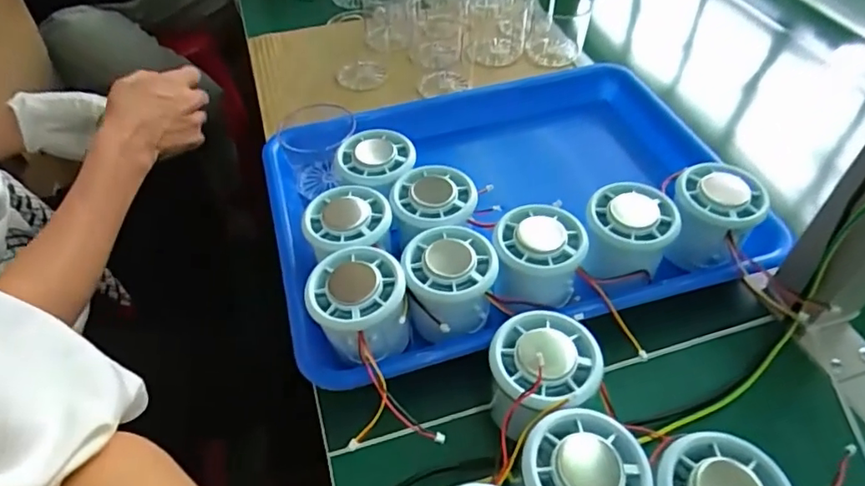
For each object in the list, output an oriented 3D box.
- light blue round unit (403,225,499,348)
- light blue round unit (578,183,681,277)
[{"bbox_3d":[0.011,0.028,0.344,0.054,0.043,0.062,-10,48,-9],"label":"light blue round unit"},{"bbox_3d":[0.124,-0.005,0.360,0.053,0.033,0.058,8,48,7],"label":"light blue round unit"}]

